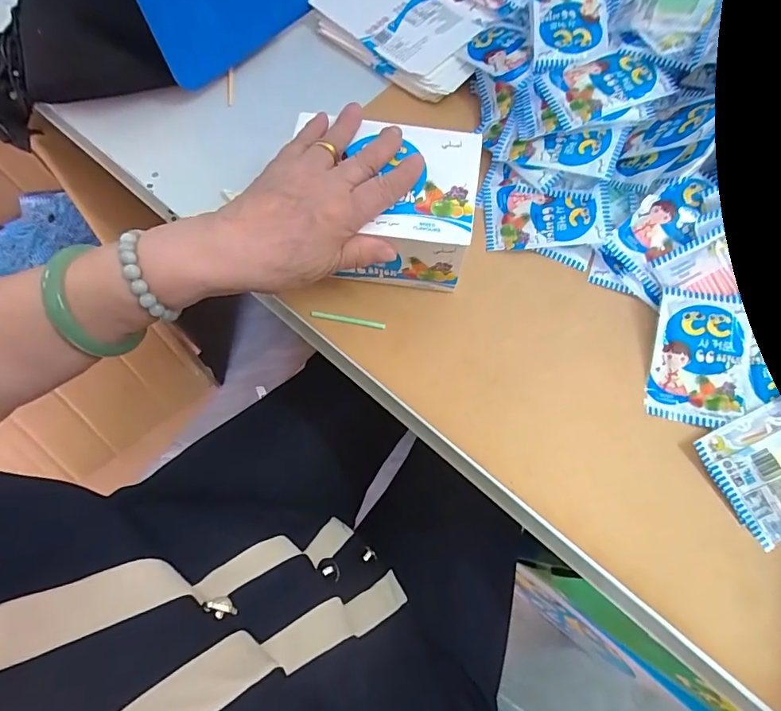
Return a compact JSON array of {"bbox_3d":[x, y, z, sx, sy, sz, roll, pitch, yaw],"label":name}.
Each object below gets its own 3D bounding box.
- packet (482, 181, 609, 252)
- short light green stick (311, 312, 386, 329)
[{"bbox_3d":[0.135,-0.126,0.396,0.098,0.025,0.063,1,69,-2],"label":"packet"},{"bbox_3d":[-0.034,-0.029,0.368,0.060,0.004,0.005,10,69,2],"label":"short light green stick"}]

